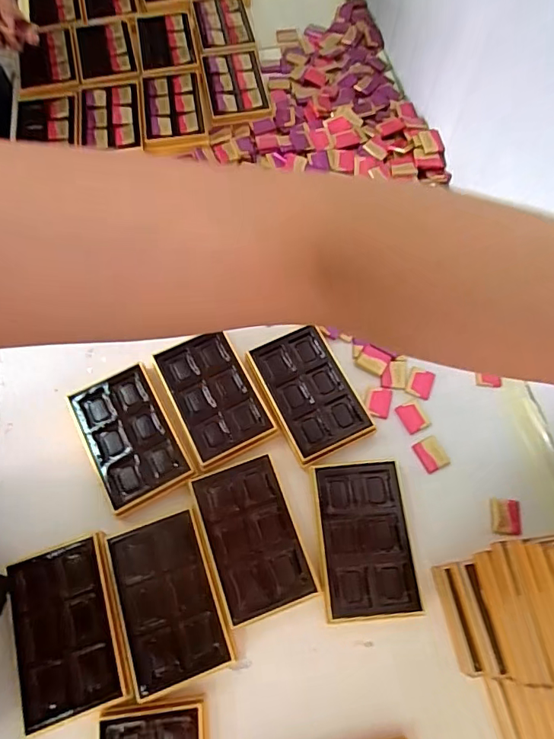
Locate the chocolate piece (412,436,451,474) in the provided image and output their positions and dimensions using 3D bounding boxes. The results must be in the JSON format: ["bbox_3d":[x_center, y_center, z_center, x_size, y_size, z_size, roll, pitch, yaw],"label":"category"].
[{"bbox_3d":[0.191,0.105,0.587,0.034,0.004,0.040,-23,68,-9],"label":"chocolate piece"}]

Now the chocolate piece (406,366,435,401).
[{"bbox_3d":[0.189,0.018,0.626,0.033,0.007,0.039,20,68,9],"label":"chocolate piece"}]

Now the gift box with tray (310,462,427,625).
[{"bbox_3d":[0.097,0.190,0.536,0.099,0.034,0.163,-4,66,-1],"label":"gift box with tray"}]

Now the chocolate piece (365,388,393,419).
[{"bbox_3d":[0.130,0.042,0.613,0.032,0.004,0.040,12,67,6],"label":"chocolate piece"}]

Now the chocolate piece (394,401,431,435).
[{"bbox_3d":[0.173,0.062,0.609,0.032,0.004,0.040,-29,69,-12],"label":"chocolate piece"}]

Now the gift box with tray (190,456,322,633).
[{"bbox_3d":[-0.029,0.191,0.542,0.102,0.029,0.160,-19,67,-7],"label":"gift box with tray"}]

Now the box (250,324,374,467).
[{"bbox_3d":[0.041,0.029,0.608,0.102,0.026,0.163,-25,68,-10],"label":"box"}]

